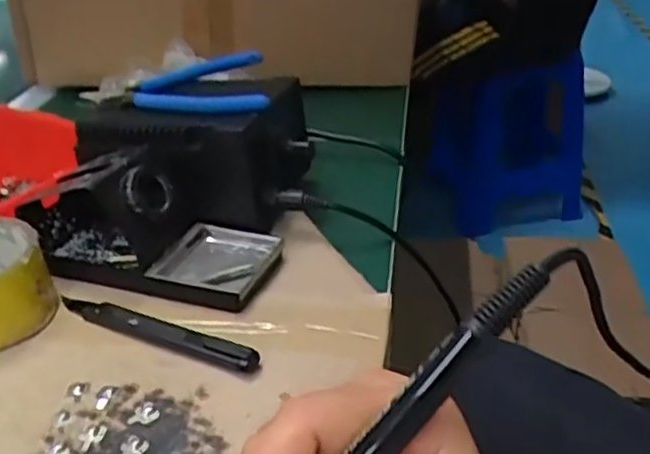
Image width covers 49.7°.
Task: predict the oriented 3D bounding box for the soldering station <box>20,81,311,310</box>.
[{"bbox_3d":[-0.106,-0.040,0.501,0.170,0.087,0.199,3,31,7],"label":"soldering station"}]

